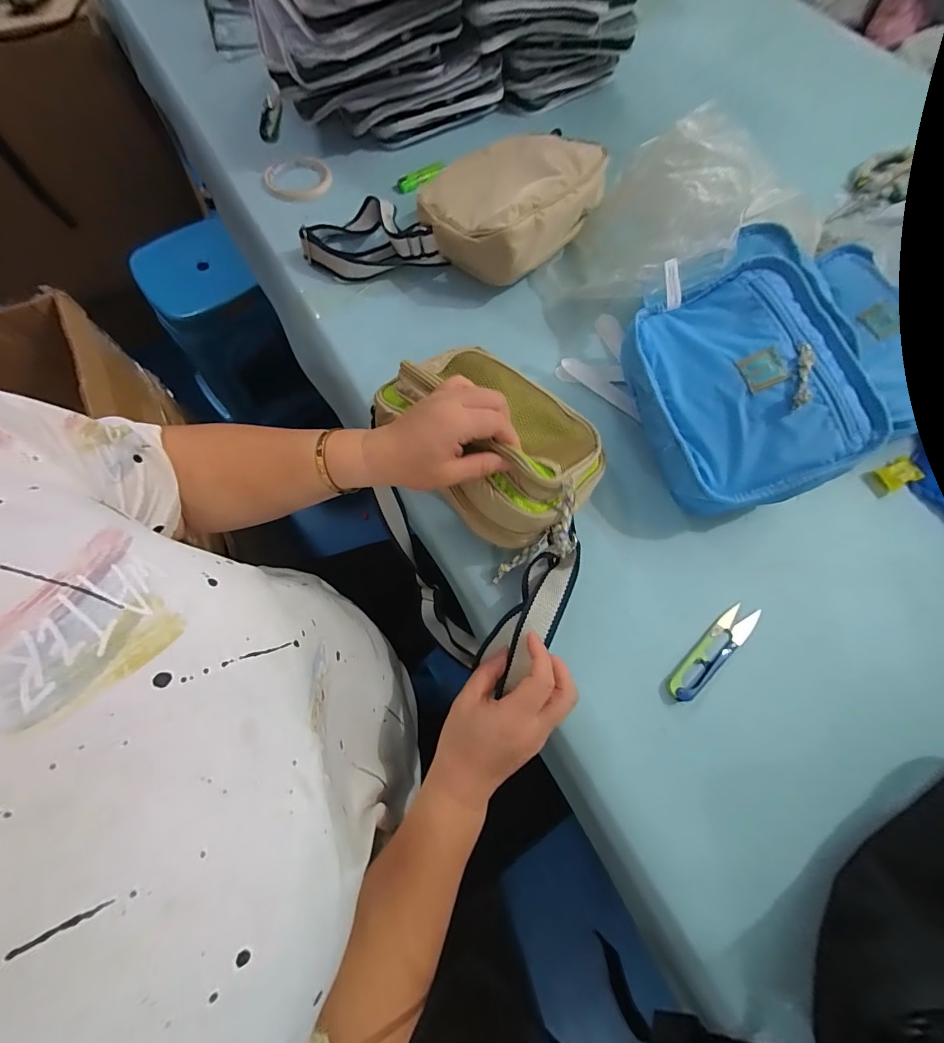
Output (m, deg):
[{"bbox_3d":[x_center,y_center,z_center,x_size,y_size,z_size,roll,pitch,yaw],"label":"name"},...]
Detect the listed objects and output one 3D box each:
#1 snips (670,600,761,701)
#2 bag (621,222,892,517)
[{"bbox_3d":[0.226,0.121,0.376,0.119,0.010,0.027,-39,75,-15],"label":"snips"},{"bbox_3d":[0.267,-0.129,0.406,0.198,0.128,0.231,-12,70,-6],"label":"bag"}]

